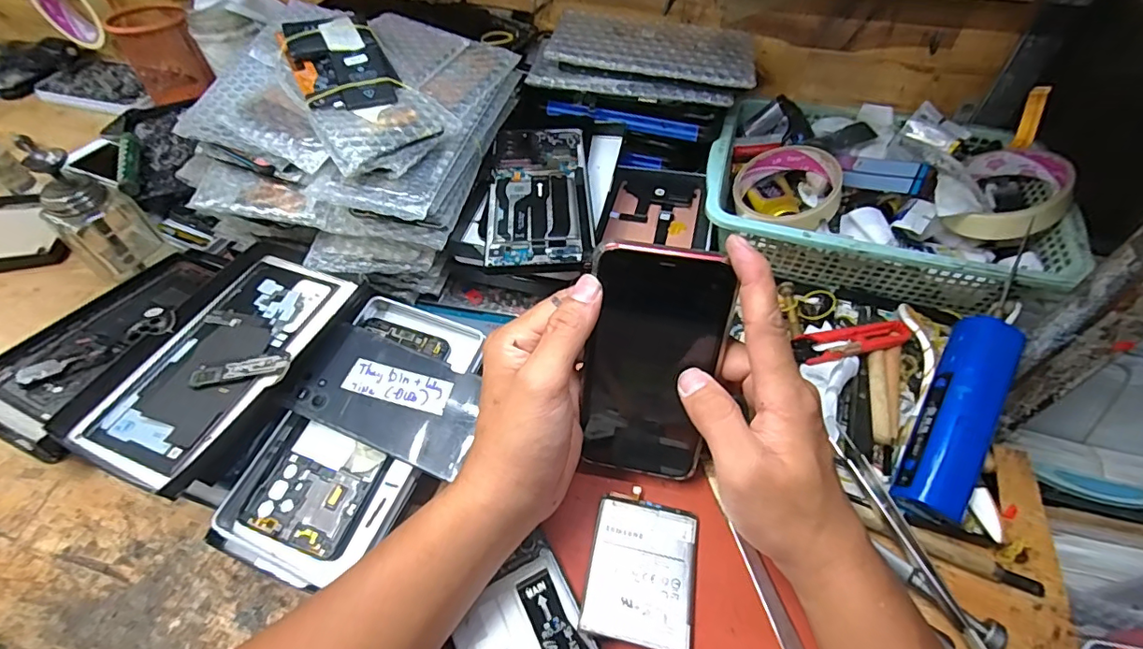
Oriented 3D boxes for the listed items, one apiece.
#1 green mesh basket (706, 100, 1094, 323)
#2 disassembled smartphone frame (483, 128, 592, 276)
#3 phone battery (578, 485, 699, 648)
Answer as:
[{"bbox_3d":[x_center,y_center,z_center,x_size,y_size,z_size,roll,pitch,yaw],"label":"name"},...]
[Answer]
[{"bbox_3d":[0.252,-0.107,0.449,0.265,0.066,0.181,13,54,12],"label":"green mesh basket"},{"bbox_3d":[-0.024,-0.101,0.398,0.073,0.010,0.161,-3,52,0],"label":"disassembled smartphone frame"},{"bbox_3d":[0.042,0.142,0.308,0.060,0.010,0.080,9,53,9],"label":"phone battery"}]

